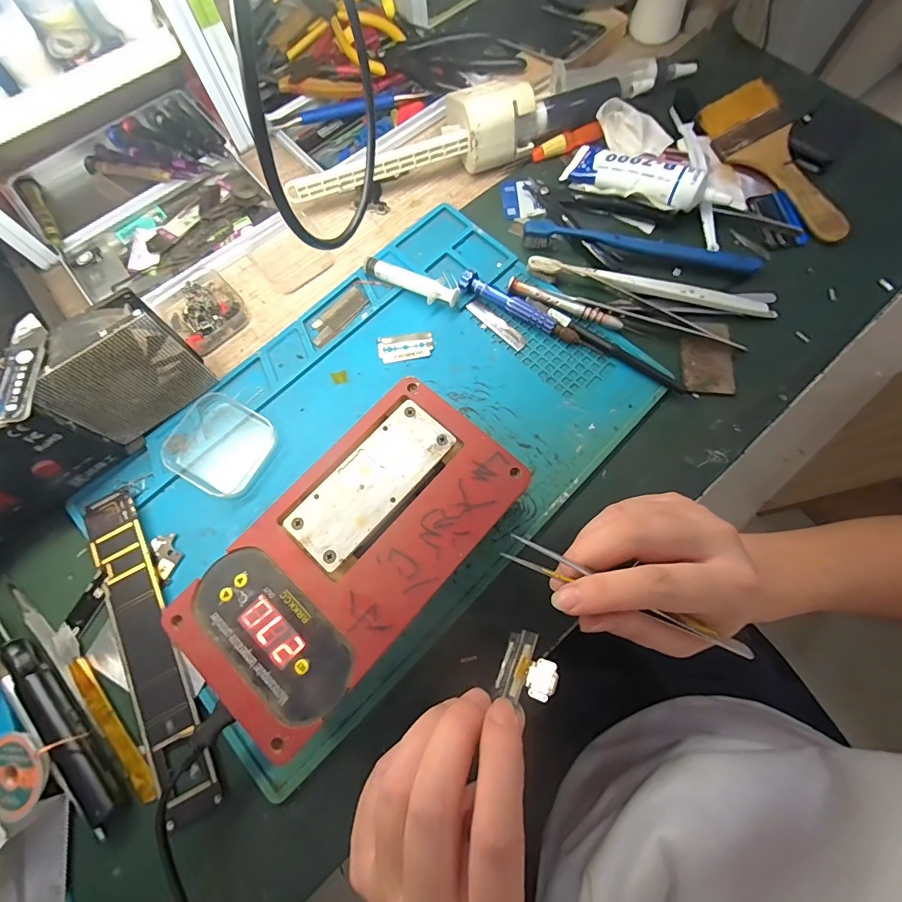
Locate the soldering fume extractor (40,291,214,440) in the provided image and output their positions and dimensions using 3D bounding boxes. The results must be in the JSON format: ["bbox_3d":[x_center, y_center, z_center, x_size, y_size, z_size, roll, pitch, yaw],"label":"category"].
[{"bbox_3d":[-0.211,-0.051,0.275,0.077,0.081,0.029,-40,77,-10],"label":"soldering fume extractor"}]

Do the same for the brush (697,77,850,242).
[{"bbox_3d":[0.281,-0.246,0.359,0.059,0.024,0.159,-18,74,-5],"label":"brush"}]

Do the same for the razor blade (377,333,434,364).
[{"bbox_3d":[-0.035,-0.081,0.325,0.042,0.004,0.022,-7,73,-1],"label":"razor blade"}]

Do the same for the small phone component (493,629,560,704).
[{"bbox_3d":[0.037,0.102,0.198,0.028,0.004,0.029,-2,49,40],"label":"small phone component"}]

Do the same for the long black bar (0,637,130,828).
[{"bbox_3d":[-0.228,0.159,0.245,0.016,0.015,0.120,-43,77,-11],"label":"long black bar"}]

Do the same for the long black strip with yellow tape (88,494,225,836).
[{"bbox_3d":[-0.190,0.119,0.262,0.033,0.005,0.202,-27,75,-7],"label":"long black strip with yellow tape"}]

